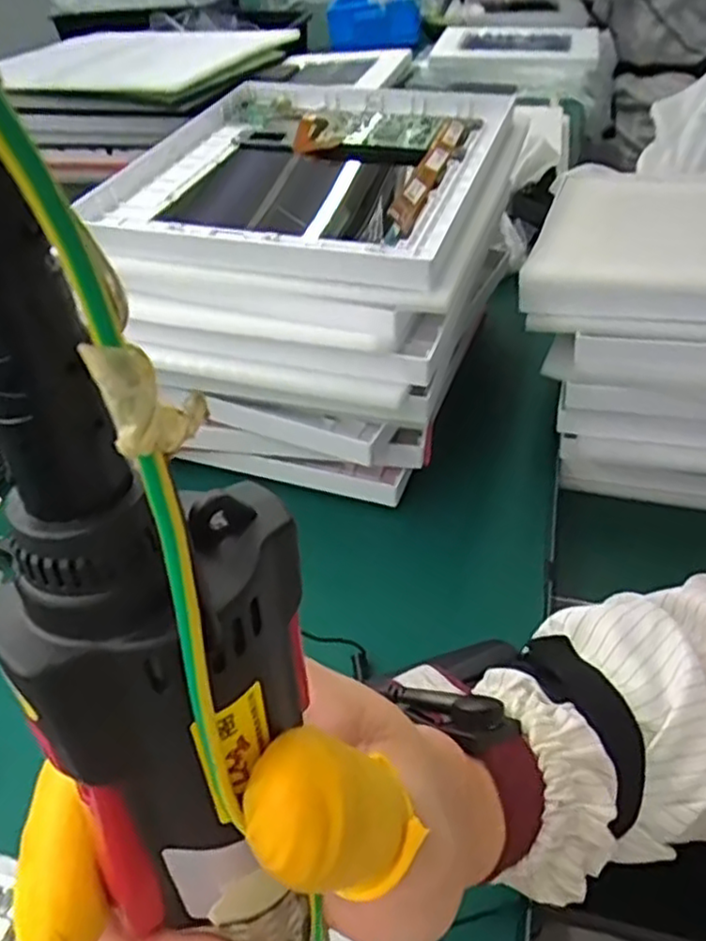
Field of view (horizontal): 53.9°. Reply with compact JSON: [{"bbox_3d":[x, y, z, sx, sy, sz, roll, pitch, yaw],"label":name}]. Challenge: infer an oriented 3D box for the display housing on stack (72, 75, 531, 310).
[{"bbox_3d":[-0.021,-0.223,0.544,0.268,0.065,0.342,10,44,15],"label":"display housing on stack"}]

